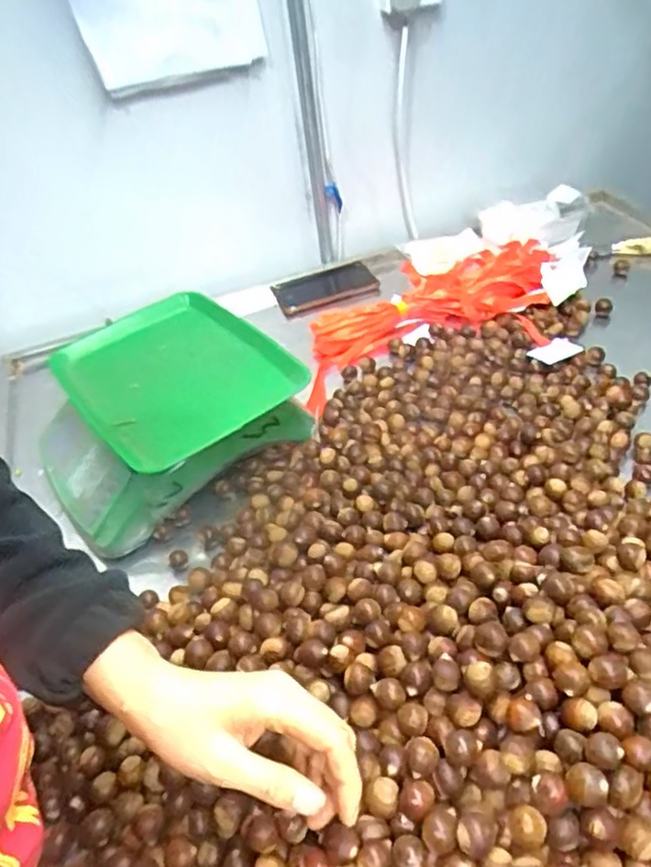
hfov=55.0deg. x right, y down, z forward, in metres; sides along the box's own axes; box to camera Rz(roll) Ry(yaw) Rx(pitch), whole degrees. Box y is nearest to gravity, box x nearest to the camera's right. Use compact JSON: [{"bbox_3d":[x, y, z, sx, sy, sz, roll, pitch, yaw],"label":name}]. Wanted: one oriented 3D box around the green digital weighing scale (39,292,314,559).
[{"bbox_3d":[-0.204,-0.039,0.758,0.281,0.095,0.285,-28,49,-19],"label":"green digital weighing scale"}]

